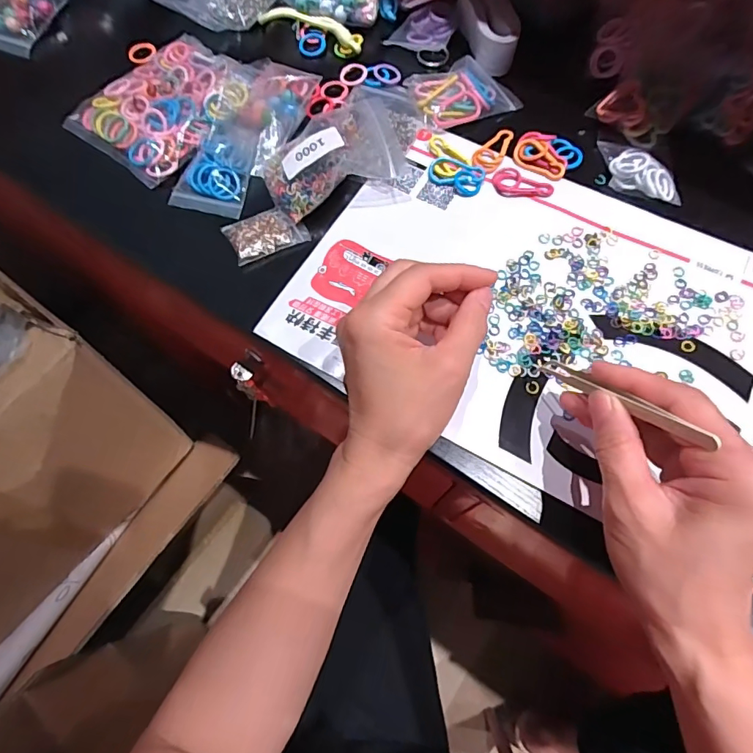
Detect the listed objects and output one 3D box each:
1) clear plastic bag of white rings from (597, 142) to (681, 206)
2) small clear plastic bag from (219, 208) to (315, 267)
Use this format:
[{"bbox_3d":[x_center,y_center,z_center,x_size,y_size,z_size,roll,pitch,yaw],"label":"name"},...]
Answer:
[{"bbox_3d":[0.207,-0.164,0.377,0.032,0.014,0.078,-31,72,-10],"label":"clear plastic bag of white rings"},{"bbox_3d":[-0.085,-0.111,0.360,0.057,0.007,0.036,-26,71,-8],"label":"small clear plastic bag"}]

